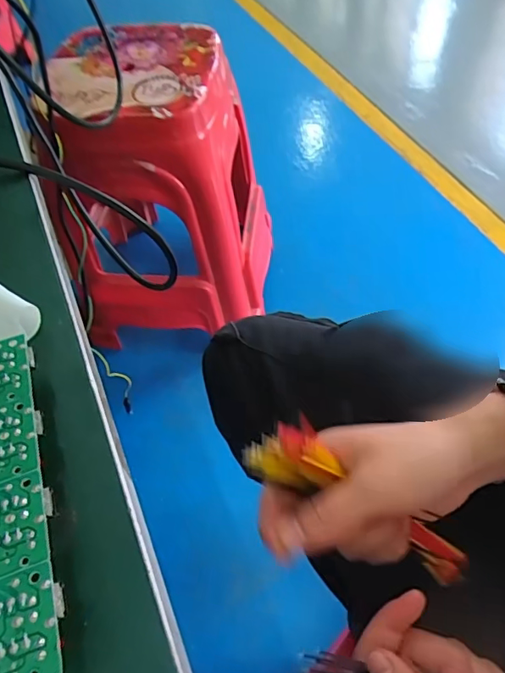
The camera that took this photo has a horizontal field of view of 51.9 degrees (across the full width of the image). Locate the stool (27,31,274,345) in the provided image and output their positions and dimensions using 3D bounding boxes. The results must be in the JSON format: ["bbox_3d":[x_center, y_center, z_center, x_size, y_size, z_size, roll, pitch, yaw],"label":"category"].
[{"bbox_3d":[-0.147,-0.255,0.980,0.322,0.484,0.351,5,54,9],"label":"stool"}]

